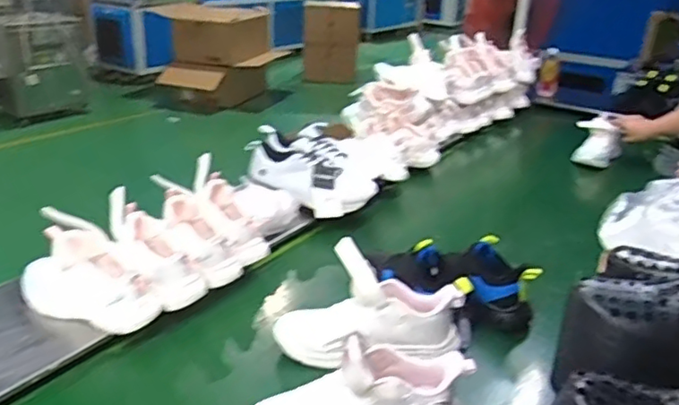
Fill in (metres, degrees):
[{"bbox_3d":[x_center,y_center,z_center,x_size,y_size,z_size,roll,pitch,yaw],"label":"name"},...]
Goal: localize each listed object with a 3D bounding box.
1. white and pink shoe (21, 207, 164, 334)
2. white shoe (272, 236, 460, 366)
[{"bbox_3d":[-0.377,0.115,0.911,0.211,0.151,0.091,9,23,15],"label":"white and pink shoe"},{"bbox_3d":[0.054,0.151,0.882,0.285,0.155,0.091,3,23,1],"label":"white shoe"}]

